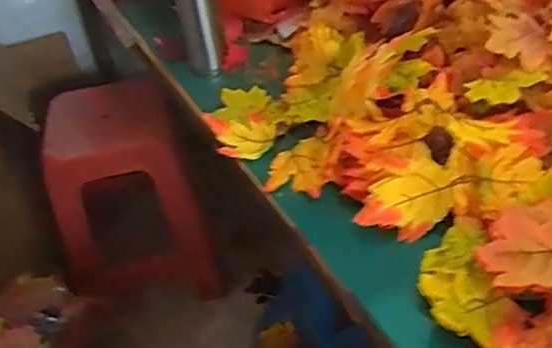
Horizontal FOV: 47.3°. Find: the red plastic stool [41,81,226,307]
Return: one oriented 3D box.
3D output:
[{"bbox_3d":[-0.356,0.046,1.524,0.339,0.506,0.303,-13,39,-7],"label":"red plastic stool"}]

